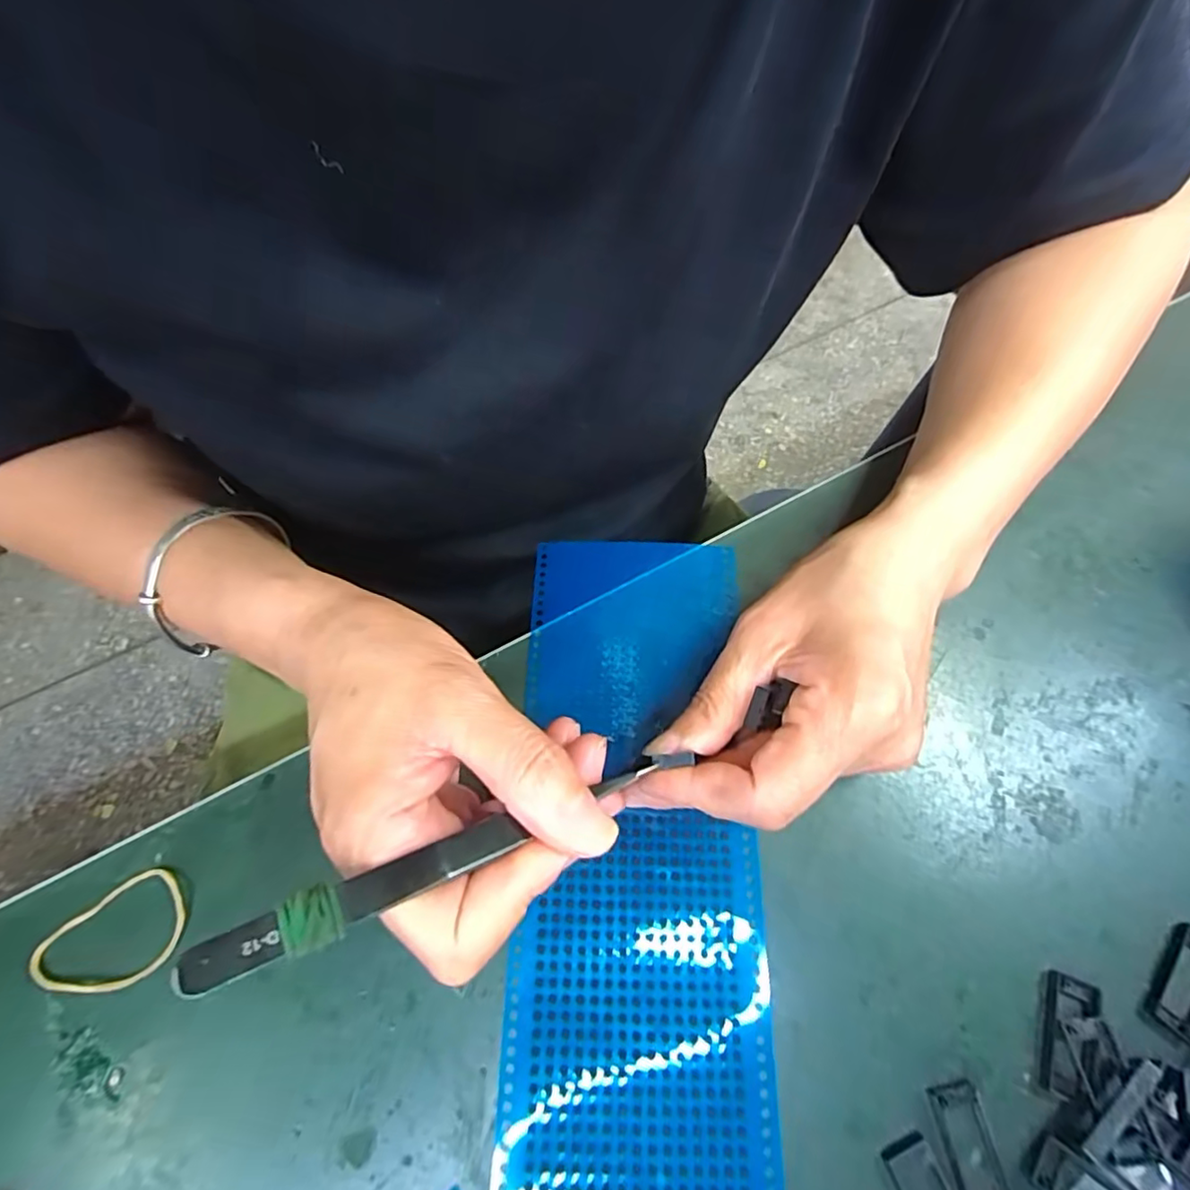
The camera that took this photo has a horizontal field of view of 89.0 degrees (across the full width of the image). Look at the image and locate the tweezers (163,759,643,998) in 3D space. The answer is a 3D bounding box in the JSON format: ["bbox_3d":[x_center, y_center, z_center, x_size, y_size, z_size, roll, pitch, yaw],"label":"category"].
[{"bbox_3d":[-0.037,0.067,0.157,0.120,0.004,0.012,-14,61,-32],"label":"tweezers"}]

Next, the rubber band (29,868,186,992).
[{"bbox_3d":[-0.162,0.117,0.203,0.048,0.004,0.032,-34,72,-15],"label":"rubber band"}]

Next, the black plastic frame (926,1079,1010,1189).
[{"bbox_3d":[0.118,0.173,0.187,0.016,0.004,0.036,-9,63,-4],"label":"black plastic frame"}]

